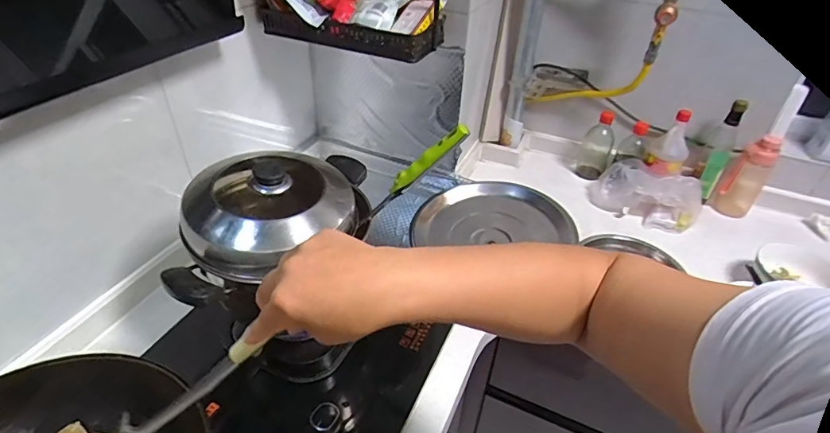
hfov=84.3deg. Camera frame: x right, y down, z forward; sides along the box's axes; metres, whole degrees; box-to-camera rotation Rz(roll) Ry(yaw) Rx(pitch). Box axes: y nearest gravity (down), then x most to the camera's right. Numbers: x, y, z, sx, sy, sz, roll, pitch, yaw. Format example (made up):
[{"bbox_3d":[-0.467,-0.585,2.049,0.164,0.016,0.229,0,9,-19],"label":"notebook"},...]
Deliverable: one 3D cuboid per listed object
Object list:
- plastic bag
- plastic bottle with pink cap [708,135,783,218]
[{"bbox_3d":[0.607,-0.066,1.205,0.257,0.144,0.094,24,43,23],"label":"plastic bag"},{"bbox_3d":[0.838,-0.093,1.165,0.096,0.219,0.078,34,48,32],"label":"plastic bottle with pink cap"}]

